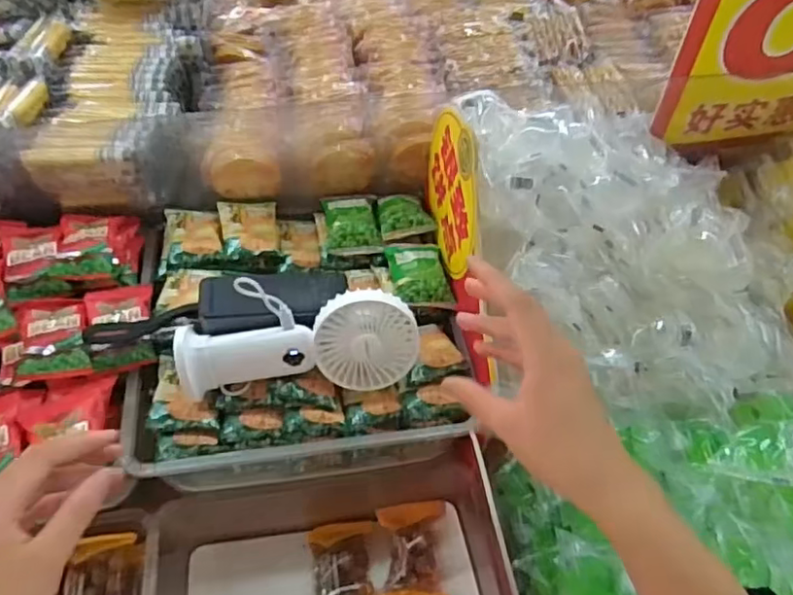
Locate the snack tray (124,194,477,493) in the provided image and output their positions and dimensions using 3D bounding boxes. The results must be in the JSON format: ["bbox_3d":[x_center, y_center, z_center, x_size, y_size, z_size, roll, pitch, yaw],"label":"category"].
[{"bbox_3d":[-0.093,0.026,0.600,0.289,0.108,0.274,-6,51,-5],"label":"snack tray"}]

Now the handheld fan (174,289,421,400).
[{"bbox_3d":[-0.080,0.041,0.504,0.192,0.083,0.033,-5,13,-6],"label":"handheld fan"}]

